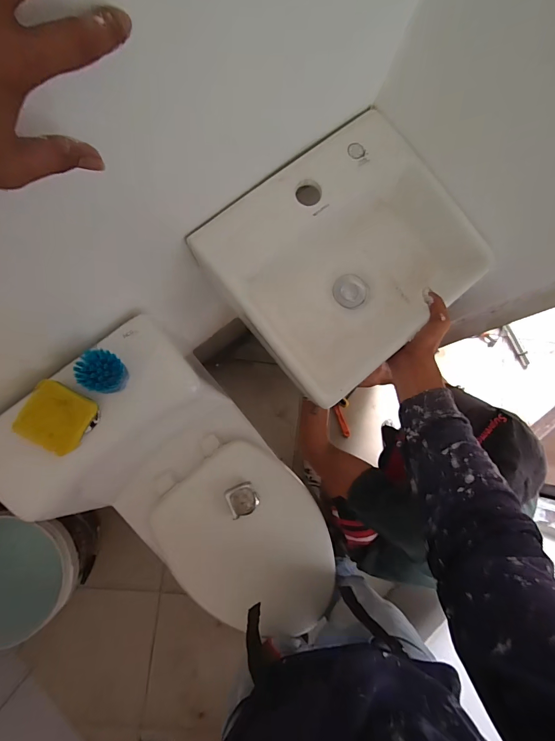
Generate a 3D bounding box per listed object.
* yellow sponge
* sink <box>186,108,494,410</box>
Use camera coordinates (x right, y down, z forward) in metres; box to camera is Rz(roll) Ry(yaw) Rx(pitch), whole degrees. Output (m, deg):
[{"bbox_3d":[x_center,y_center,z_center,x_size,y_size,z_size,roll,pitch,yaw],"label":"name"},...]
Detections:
[{"bbox_3d":[-0.292,0.061,0.478,0.080,0.017,0.078,29,81,-1],"label":"yellow sponge"},{"bbox_3d":[0.099,-0.159,0.527,0.333,0.111,0.282,-39,88,-9],"label":"sink"}]

